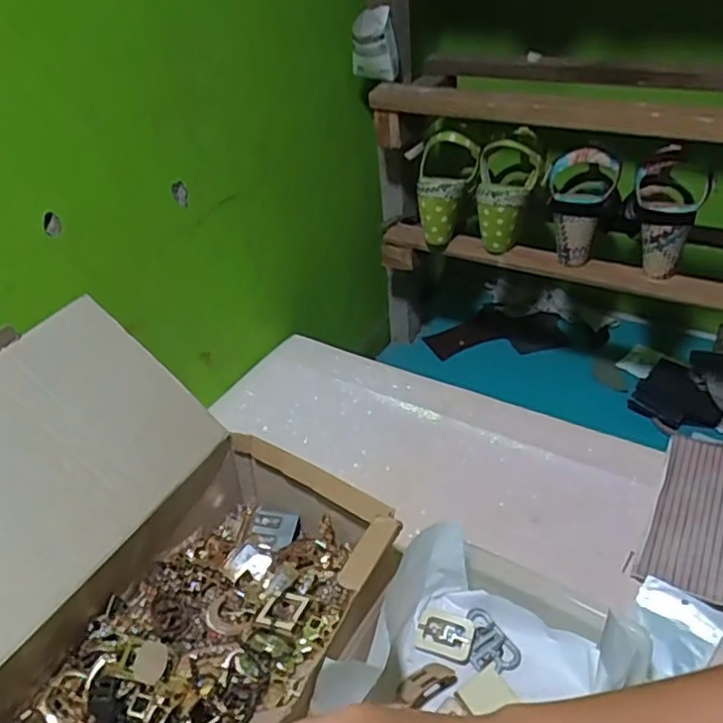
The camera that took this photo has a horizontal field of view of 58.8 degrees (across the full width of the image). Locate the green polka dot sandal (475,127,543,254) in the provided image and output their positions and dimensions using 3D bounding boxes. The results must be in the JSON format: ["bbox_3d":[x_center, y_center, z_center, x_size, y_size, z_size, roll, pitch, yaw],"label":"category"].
[{"bbox_3d":[0.190,-0.220,0.827,0.078,0.143,0.091,5,38,13],"label":"green polka dot sandal"}]

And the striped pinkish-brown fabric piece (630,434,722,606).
[{"bbox_3d":[0.330,0.146,0.625,0.079,0.019,0.188,17,44,25],"label":"striped pinkish-brown fabric piece"}]

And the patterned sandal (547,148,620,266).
[{"bbox_3d":[0.269,-0.194,0.783,0.076,0.128,0.081,6,38,14],"label":"patterned sandal"}]

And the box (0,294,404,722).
[{"bbox_3d":[-0.188,0.163,0.500,0.346,0.219,0.331,20,45,28],"label":"box"}]

